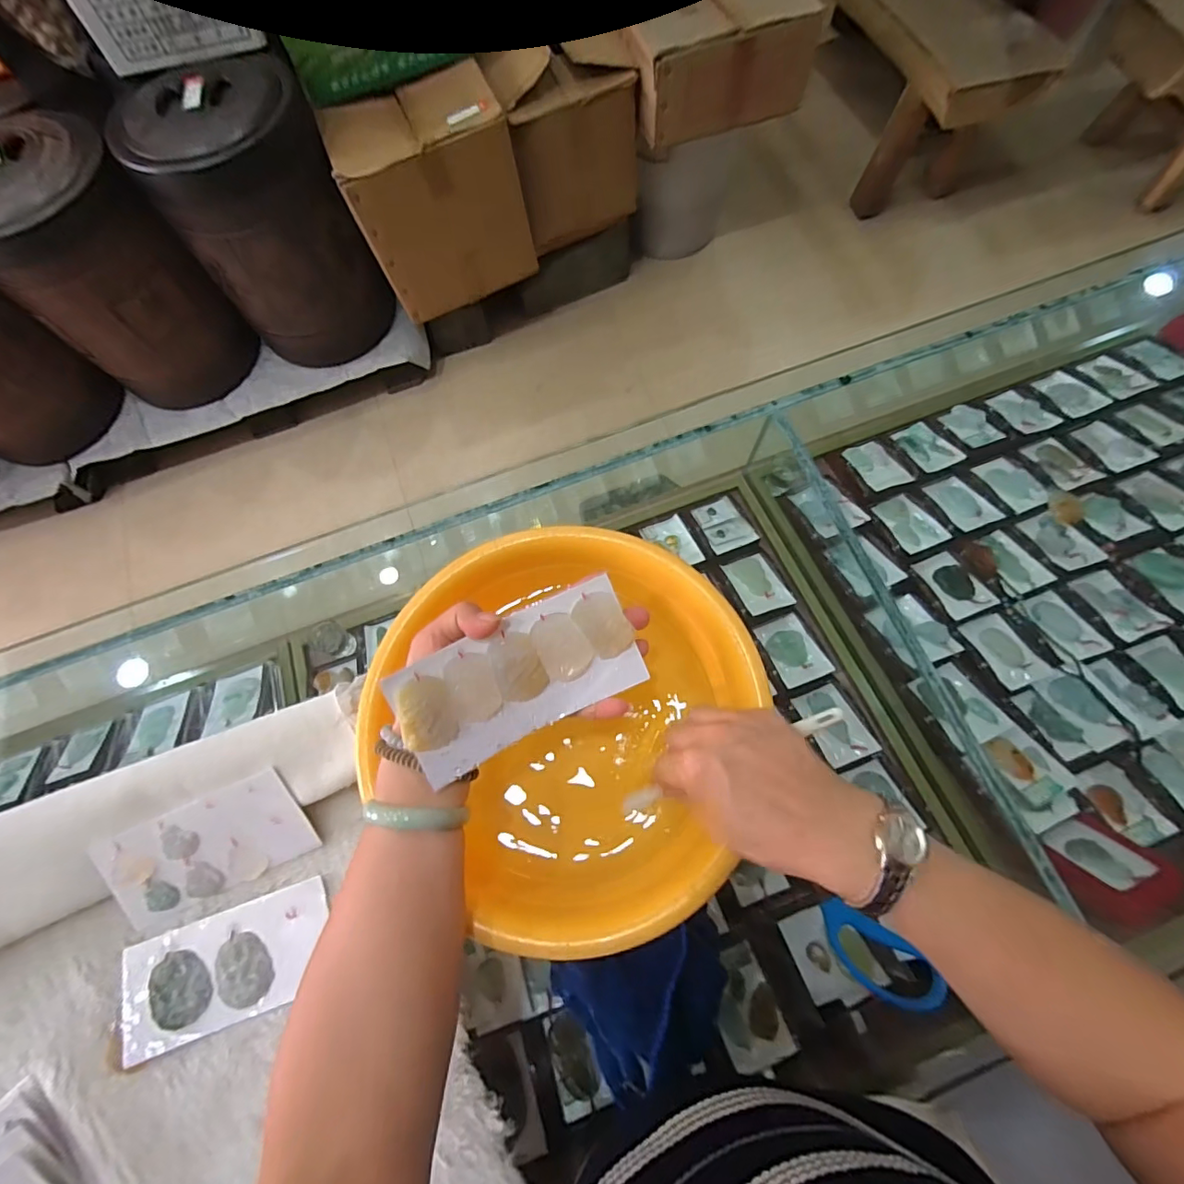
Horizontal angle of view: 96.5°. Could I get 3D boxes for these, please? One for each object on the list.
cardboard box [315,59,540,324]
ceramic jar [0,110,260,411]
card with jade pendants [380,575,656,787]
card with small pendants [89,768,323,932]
[{"bbox_3d":[-0.383,-0.980,1.313,0.381,0.388,0.285,-19,72,-4],"label":"cardboard box"},{"bbox_3d":[-1.151,-0.748,1.284,0.319,0.511,0.343,43,78,14],"label":"ceramic jar"},{"bbox_3d":[-0.043,0.054,0.338,0.146,0.015,0.075,-26,102,-14],"label":"card with jade pendants"},{"bbox_3d":[-0.297,0.199,0.411,0.143,0.009,0.074,-24,102,-6],"label":"card with small pendants"}]

